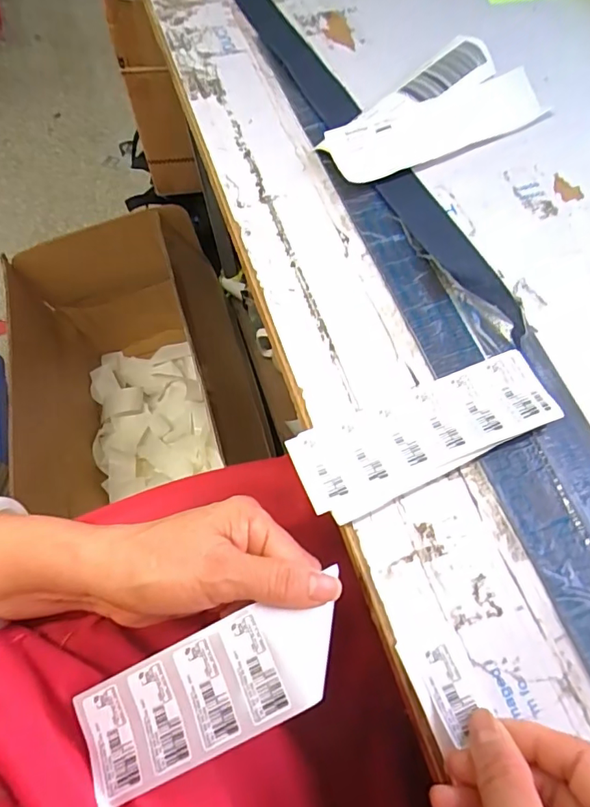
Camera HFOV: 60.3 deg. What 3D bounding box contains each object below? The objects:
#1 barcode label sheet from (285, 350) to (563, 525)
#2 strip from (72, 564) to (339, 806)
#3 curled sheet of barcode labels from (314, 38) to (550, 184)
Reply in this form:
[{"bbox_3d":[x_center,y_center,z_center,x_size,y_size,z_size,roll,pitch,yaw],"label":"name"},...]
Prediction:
[{"bbox_3d":[0.080,0.019,0.316,0.161,0.016,0.059,-22,64,-8],"label":"barcode label sheet"},{"bbox_3d":[-0.040,0.139,0.246,0.127,0.014,0.051,-28,68,1],"label":"strip"},{"bbox_3d":[0.128,-0.252,0.449,0.204,0.018,0.108,-40,68,-16],"label":"curled sheet of barcode labels"}]

